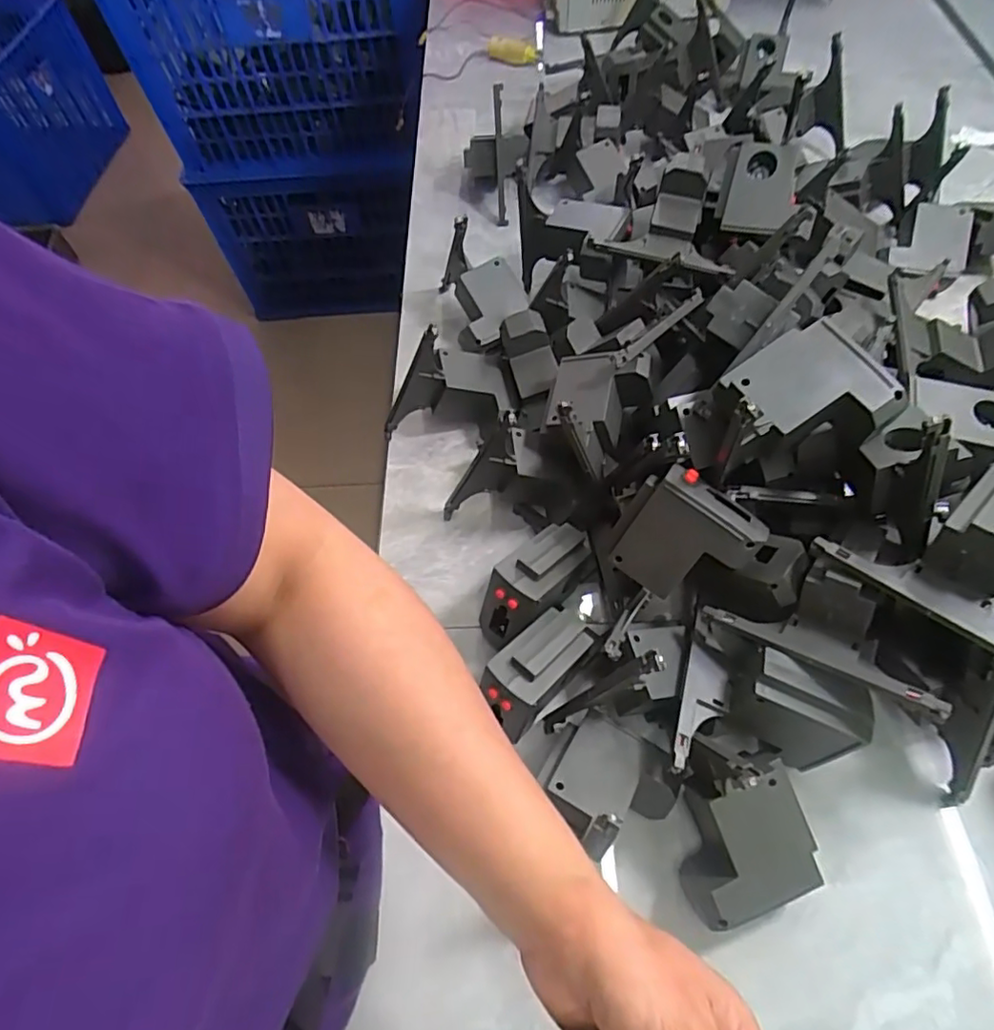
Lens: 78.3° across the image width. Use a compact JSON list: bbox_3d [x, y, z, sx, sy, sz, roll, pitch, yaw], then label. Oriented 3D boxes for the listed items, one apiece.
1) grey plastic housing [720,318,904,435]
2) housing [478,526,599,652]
[{"bbox_3d":[0.191,-0.081,0.371,0.073,0.013,0.072,-32,63,4],"label":"grey plastic housing"},{"bbox_3d":[0.036,0.052,0.469,0.044,0.082,0.104,37,56,25],"label":"housing"}]

